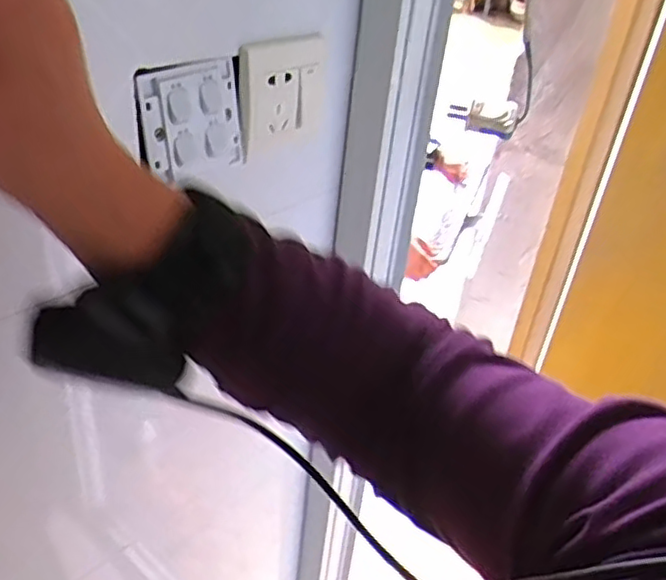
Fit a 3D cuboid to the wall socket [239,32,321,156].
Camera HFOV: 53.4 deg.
[{"bbox_3d":[-0.038,-0.152,0.513,0.014,0.083,0.079,30,40,32],"label":"wall socket"}]

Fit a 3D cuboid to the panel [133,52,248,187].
[{"bbox_3d":[-0.097,-0.121,0.468,0.017,0.079,0.085,30,40,32],"label":"panel"}]

